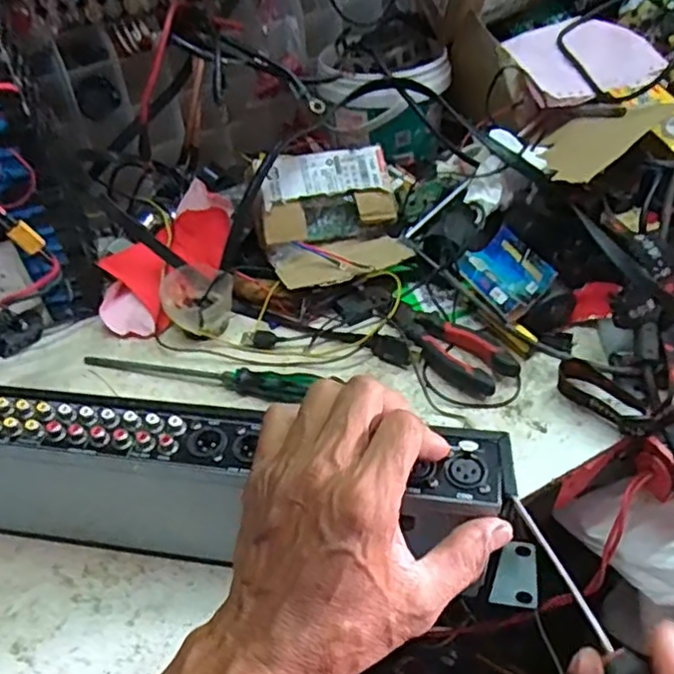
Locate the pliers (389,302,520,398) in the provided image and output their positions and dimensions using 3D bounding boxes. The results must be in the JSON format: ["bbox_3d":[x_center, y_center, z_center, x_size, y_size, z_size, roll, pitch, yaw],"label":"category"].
[{"bbox_3d":[0.095,0.007,0.555,0.044,0.028,0.110,-34,51,-28],"label":"pliers"}]

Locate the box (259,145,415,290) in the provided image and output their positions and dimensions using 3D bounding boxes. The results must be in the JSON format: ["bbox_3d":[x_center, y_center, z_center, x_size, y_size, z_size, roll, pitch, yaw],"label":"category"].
[{"bbox_3d":[-0.004,-0.114,0.623,0.133,0.120,0.050,-11,6,-16],"label":"box"}]

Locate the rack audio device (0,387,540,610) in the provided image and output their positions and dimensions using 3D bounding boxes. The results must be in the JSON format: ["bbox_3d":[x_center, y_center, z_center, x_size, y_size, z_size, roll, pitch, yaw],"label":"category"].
[{"bbox_3d":[-0.108,0.094,0.413,0.420,0.118,0.053,4,44,8],"label":"rack audio device"}]

